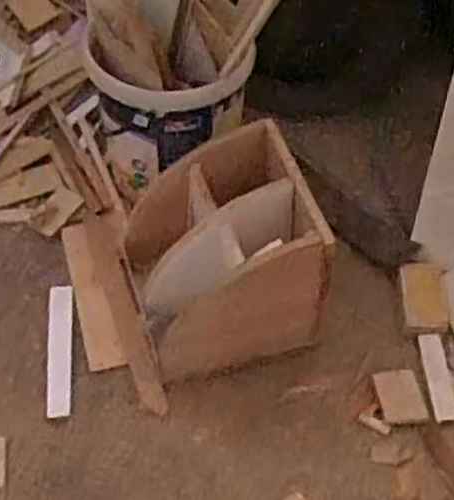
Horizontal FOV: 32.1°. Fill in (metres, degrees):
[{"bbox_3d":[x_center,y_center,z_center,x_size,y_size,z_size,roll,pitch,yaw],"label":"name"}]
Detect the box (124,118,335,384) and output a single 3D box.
[{"bbox_3d":[-0.014,-0.013,1.459,0.302,0.372,0.320,-12,57,-11],"label":"box"}]

